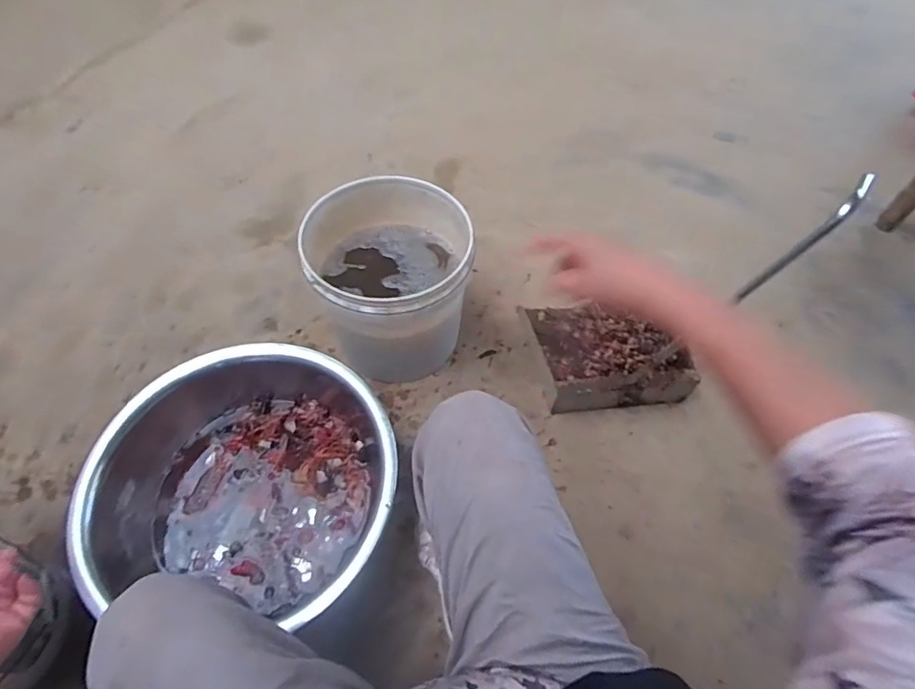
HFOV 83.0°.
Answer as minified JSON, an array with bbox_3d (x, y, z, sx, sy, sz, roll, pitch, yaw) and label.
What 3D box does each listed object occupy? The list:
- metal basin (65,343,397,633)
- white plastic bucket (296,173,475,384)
[{"bbox_3d":[-0.332,0.239,0.879,0.459,0.202,0.437,-3,59,-2],"label":"metal basin"},{"bbox_3d":[-0.123,-0.111,0.995,0.281,0.283,0.273,0,59,0],"label":"white plastic bucket"}]

